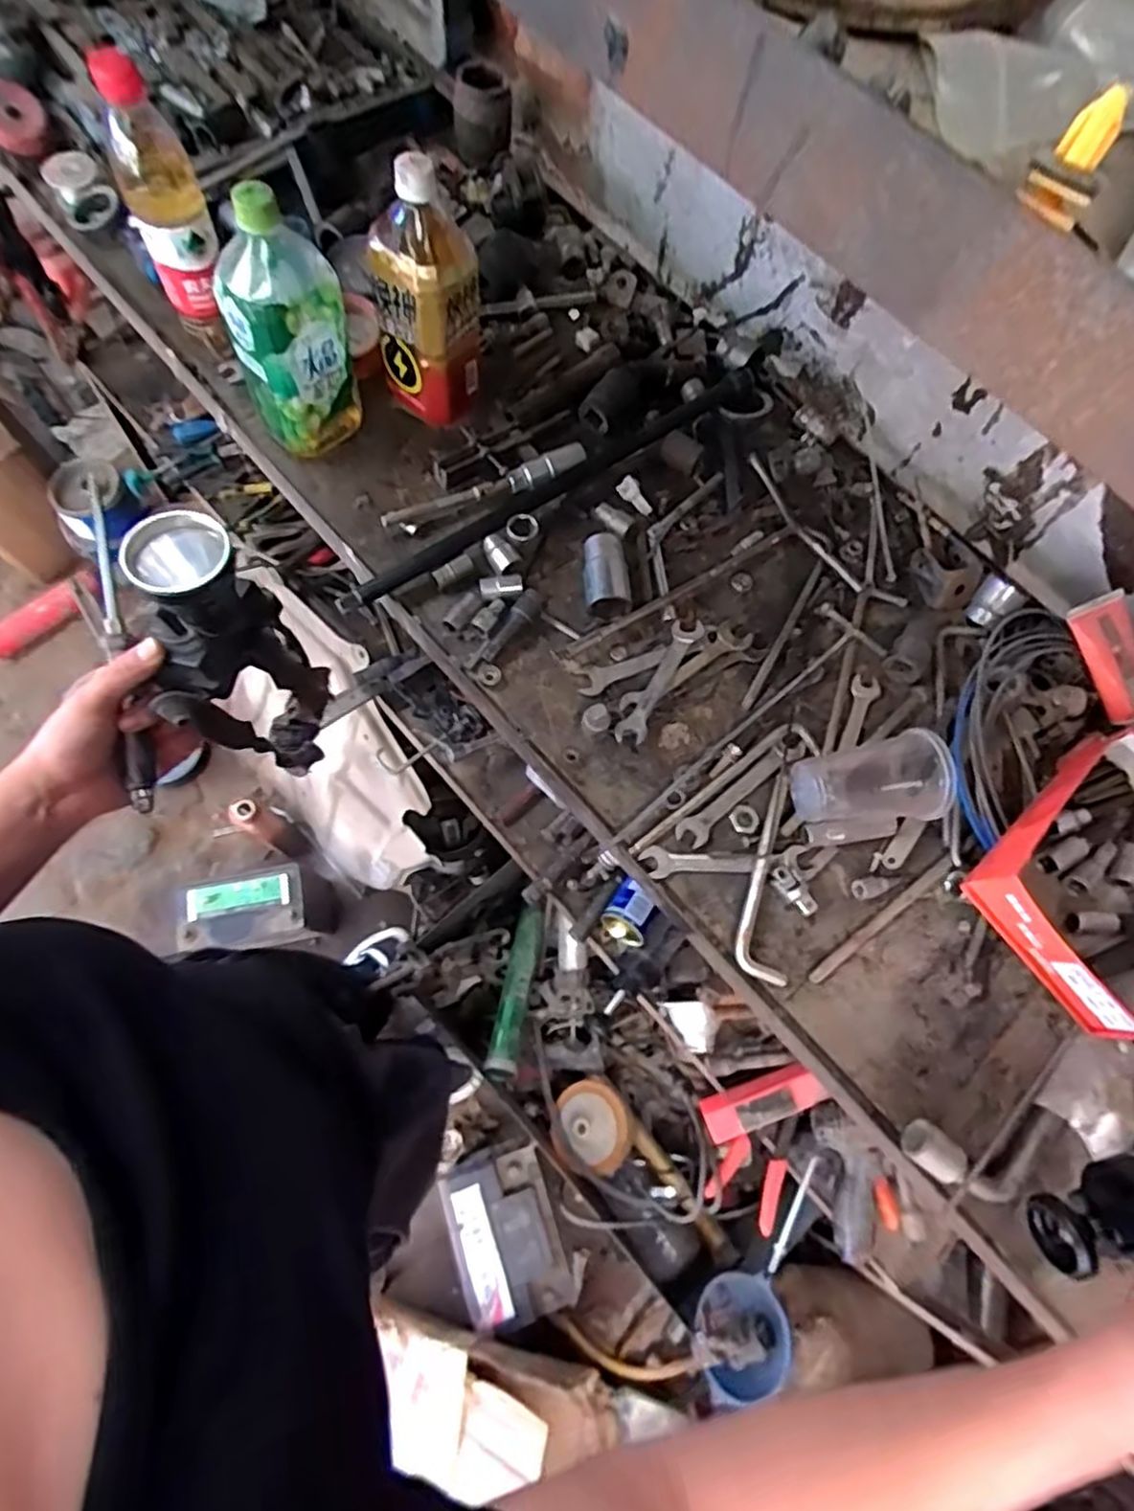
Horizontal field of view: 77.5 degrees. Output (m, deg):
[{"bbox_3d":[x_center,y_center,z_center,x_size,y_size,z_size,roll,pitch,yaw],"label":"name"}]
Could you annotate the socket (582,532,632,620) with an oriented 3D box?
[{"bbox_3d":[0.035,-0.169,0.664,0.042,0.041,0.083,-6,72,-3],"label":"socket"}]

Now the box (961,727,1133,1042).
[{"bbox_3d":[0.458,0.093,0.579,0.225,0.051,0.164,-38,76,-13],"label":"box"}]

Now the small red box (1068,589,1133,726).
[{"bbox_3d":[0.514,-0.089,0.663,0.050,0.021,0.119,-23,94,-9],"label":"small red box"}]

